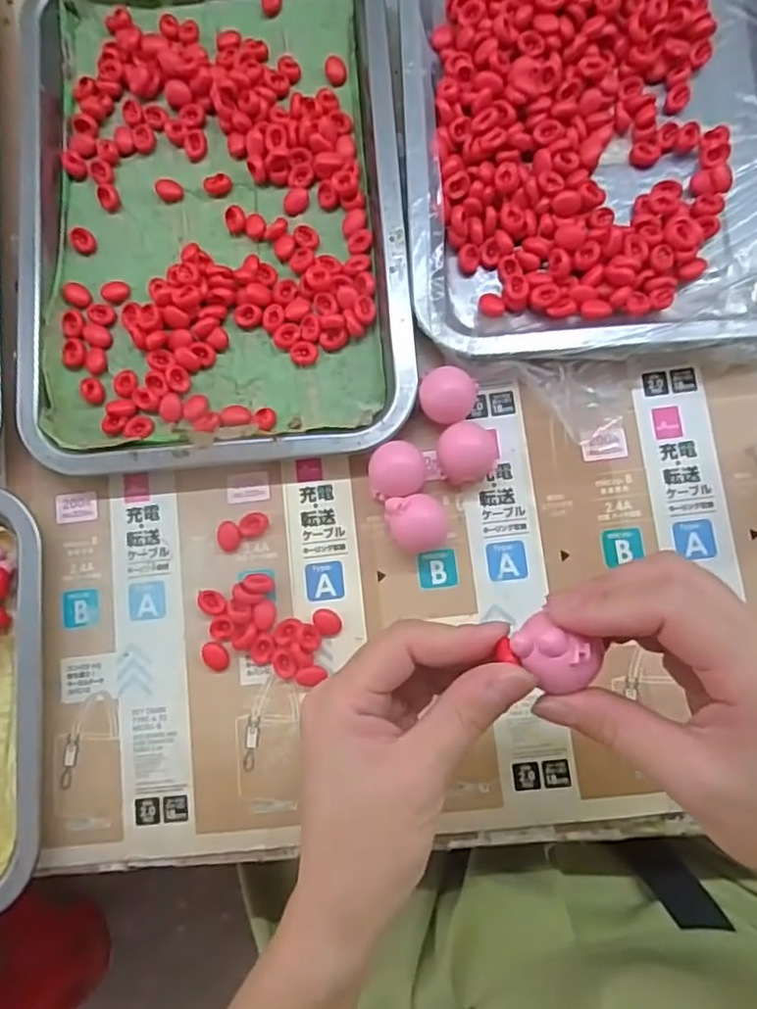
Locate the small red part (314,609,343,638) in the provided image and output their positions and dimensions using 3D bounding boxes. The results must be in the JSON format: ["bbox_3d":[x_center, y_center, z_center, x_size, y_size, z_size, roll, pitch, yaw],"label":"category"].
[{"bbox_3d":[-0.026,0.061,0.332,0.016,0.006,0.013,38,85,8],"label":"small red part"}]

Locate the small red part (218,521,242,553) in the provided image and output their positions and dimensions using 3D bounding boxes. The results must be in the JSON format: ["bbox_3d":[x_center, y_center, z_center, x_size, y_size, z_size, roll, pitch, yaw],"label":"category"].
[{"bbox_3d":[-0.079,0.017,0.344,0.012,0.005,0.016,-2,81,3],"label":"small red part"}]

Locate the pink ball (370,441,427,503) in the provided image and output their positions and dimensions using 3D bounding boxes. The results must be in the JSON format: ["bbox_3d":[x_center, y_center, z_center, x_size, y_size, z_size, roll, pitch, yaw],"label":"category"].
[{"bbox_3d":[0.010,-0.017,0.334,0.028,0.022,0.029,-1,81,3],"label":"pink ball"}]

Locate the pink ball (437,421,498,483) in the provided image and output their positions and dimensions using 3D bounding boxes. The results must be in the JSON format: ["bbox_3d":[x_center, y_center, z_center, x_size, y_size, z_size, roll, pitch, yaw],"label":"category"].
[{"bbox_3d":[0.046,-0.026,0.334,0.029,0.022,0.028,-1,81,3],"label":"pink ball"}]

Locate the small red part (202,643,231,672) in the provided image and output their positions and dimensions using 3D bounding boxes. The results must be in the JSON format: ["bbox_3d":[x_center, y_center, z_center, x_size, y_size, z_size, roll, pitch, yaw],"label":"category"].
[{"bbox_3d":[-0.084,0.079,0.334,0.012,0.004,0.016,-31,81,-2],"label":"small red part"}]

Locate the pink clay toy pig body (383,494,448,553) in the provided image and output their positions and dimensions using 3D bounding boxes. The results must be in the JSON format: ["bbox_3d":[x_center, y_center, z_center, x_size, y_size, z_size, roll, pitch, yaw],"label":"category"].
[{"bbox_3d":[0.020,0.010,0.326,0.028,0.027,0.027,-14,81,1],"label":"pink clay toy pig body"}]

